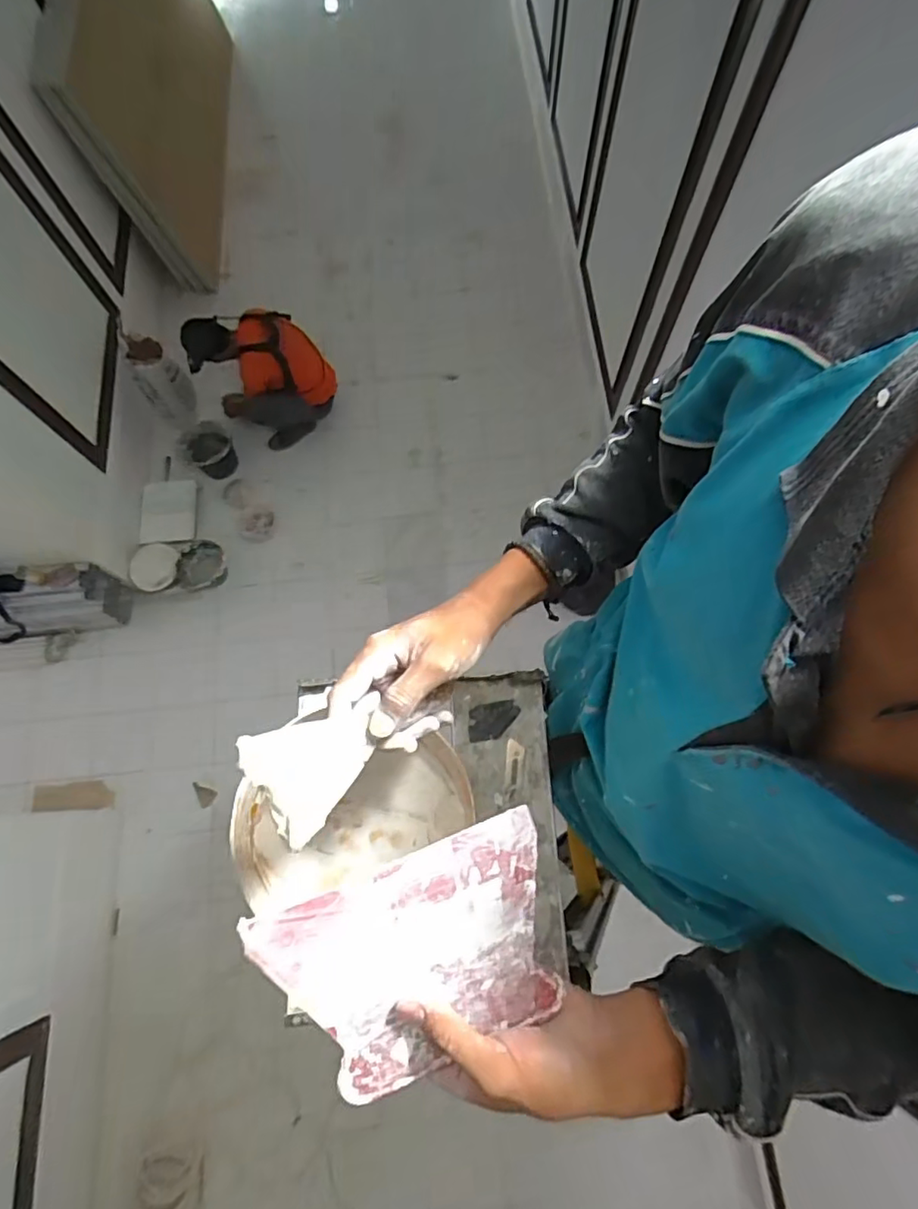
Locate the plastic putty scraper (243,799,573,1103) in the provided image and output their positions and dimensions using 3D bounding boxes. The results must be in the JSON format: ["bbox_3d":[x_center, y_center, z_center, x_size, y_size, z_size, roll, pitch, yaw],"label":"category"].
[{"bbox_3d":[-0.022,0.206,0.345,0.167,0.004,0.118,-20,90,-6],"label":"plastic putty scraper"}]

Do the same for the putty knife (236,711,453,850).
[{"bbox_3d":[-0.067,0.106,0.404,0.152,0.022,0.066,-9,67,-41],"label":"putty knife"}]

